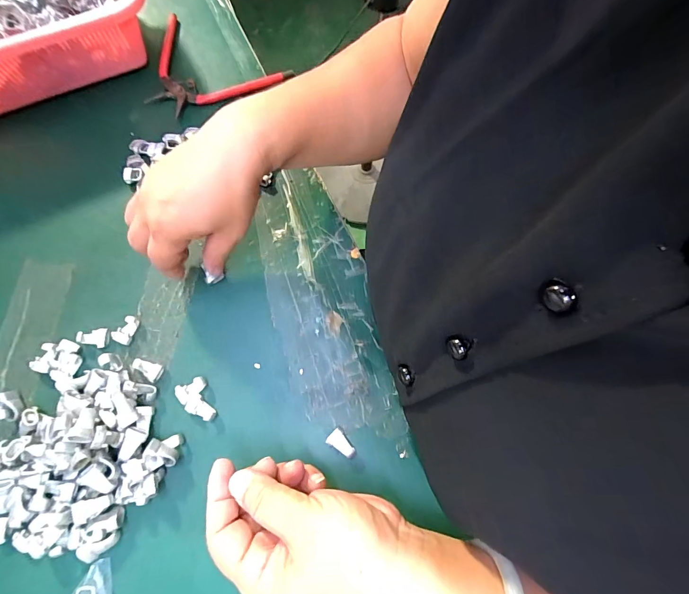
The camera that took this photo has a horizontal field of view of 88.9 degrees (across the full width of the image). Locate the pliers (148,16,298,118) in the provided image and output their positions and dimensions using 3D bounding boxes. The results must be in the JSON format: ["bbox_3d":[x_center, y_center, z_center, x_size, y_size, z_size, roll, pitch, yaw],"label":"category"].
[{"bbox_3d":[-0.152,-0.237,0.376,0.157,0.010,0.107,28,73,9],"label":"pliers"}]

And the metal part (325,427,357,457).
[{"bbox_3d":[-0.001,0.110,0.264,0.022,0.010,0.014,39,75,11],"label":"metal part"}]

